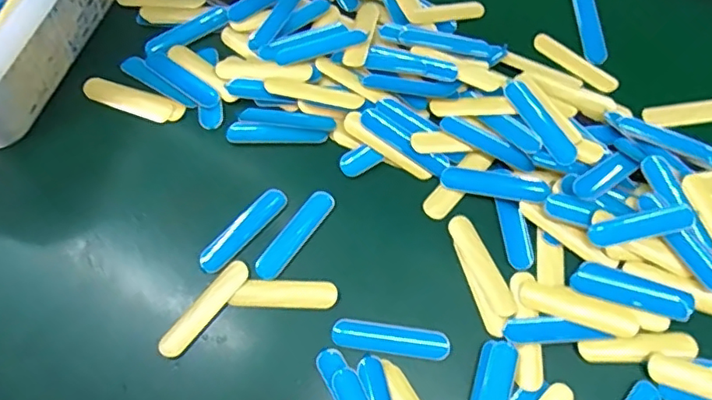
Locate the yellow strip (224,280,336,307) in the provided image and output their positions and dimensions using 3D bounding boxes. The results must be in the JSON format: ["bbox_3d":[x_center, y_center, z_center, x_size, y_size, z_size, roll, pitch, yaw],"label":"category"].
[{"bbox_3d":[-0.040,0.052,0.315,0.058,0.004,0.014,2,66,2],"label":"yellow strip"}]

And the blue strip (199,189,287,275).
[{"bbox_3d":[-0.066,0.017,0.330,0.015,0.005,0.062,40,73,17],"label":"blue strip"}]

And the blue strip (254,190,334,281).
[{"bbox_3d":[-0.036,0.019,0.329,0.016,0.004,0.062,35,71,16],"label":"blue strip"}]

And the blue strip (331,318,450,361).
[{"bbox_3d":[0.019,0.075,0.304,0.062,0.004,0.016,7,66,5],"label":"blue strip"}]

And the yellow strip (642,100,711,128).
[{"bbox_3d":[0.220,-0.057,0.371,0.064,0.004,0.016,-8,74,-4],"label":"yellow strip"}]

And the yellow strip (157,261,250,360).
[{"bbox_3d":[-0.084,0.060,0.313,0.014,0.004,0.063,37,72,16],"label":"yellow strip"}]

